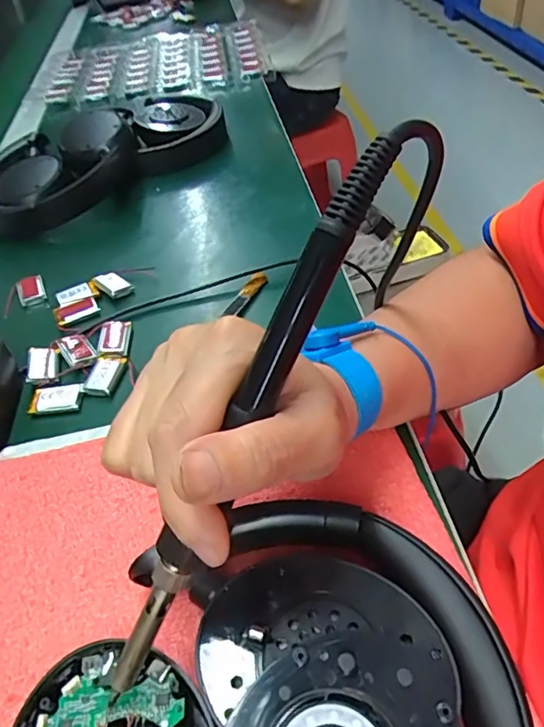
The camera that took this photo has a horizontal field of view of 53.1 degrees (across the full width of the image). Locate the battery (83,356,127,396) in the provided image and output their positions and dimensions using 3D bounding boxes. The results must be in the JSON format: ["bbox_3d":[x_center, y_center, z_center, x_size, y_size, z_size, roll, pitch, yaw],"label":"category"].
[{"bbox_3d":[-0.108,0.007,0.353,0.020,0.006,0.032,4,47,14],"label":"battery"}]

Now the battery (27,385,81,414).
[{"bbox_3d":[-0.137,0.023,0.342,0.032,0.007,0.016,-8,45,3],"label":"battery"}]

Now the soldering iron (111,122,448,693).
[{"bbox_3d":[-0.004,0.021,0.176,0.022,0.021,0.204,34,101,34],"label":"soldering iron"}]

